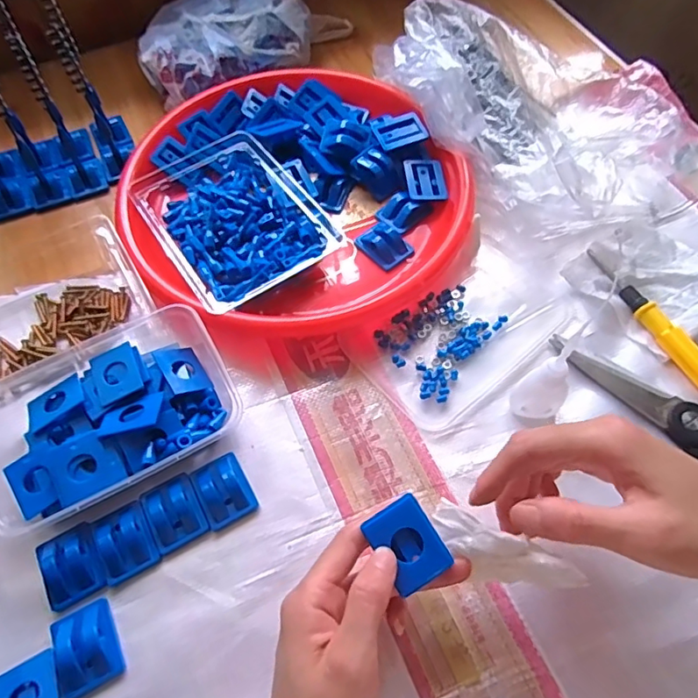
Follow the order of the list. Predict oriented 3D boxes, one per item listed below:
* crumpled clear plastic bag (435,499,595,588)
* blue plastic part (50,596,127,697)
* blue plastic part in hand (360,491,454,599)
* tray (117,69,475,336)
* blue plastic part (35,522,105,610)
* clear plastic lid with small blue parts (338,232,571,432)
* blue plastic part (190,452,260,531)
[{"bbox_3d":[0.084,0.112,0.287,0.083,0.022,0.025,23,63,14],"label":"crumpled clear plastic bag"},{"bbox_3d":[-0.155,0.175,0.311,0.033,0.013,0.047,-27,63,-13],"label":"blue plastic part"},{"bbox_3d":[0.032,0.104,0.291,0.031,0.012,0.040,-30,77,-9],"label":"blue plastic part in hand"},{"bbox_3d":[-0.051,-0.138,0.469,0.275,0.040,0.269,-1,60,1],"label":"tray"},{"bbox_3d":[-0.175,0.133,0.332,0.036,0.011,0.045,-26,63,-13],"label":"blue plastic part"},{"bbox_3d":[0.090,-0.019,0.417,0.166,0.007,0.104,-35,65,-17],"label":"clear plastic lid with small blue parts"},{"bbox_3d":[-0.085,0.094,0.358,0.033,0.015,0.044,-26,63,-12],"label":"blue plastic part"}]

